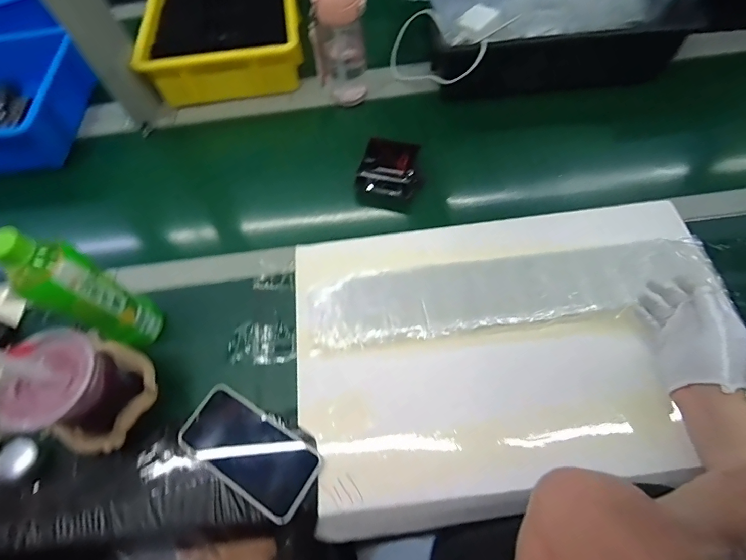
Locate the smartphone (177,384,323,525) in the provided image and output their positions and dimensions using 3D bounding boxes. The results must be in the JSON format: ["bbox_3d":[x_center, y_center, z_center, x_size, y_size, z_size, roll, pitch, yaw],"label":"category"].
[{"bbox_3d":[-0.142,0.190,0.448,0.162,0.013,0.080,28,68,17],"label":"smartphone"}]

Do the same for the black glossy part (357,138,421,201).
[{"bbox_3d":[0.029,-0.174,0.628,0.091,0.038,0.087,12,64,10],"label":"black glossy part"}]

